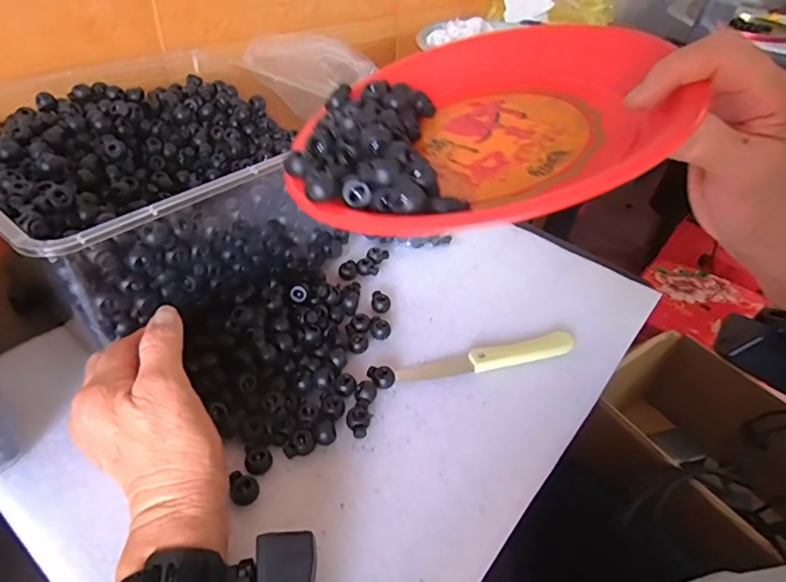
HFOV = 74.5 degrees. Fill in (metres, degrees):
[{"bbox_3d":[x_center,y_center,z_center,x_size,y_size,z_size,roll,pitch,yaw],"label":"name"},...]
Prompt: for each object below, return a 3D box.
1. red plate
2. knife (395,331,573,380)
[{"bbox_3d":[0.053,-0.105,0.315,0.216,0.034,0.233,-12,44,11],"label":"red plate"},{"bbox_3d":[0.080,0.056,0.434,0.156,0.012,0.023,-7,42,-15],"label":"knife"}]

